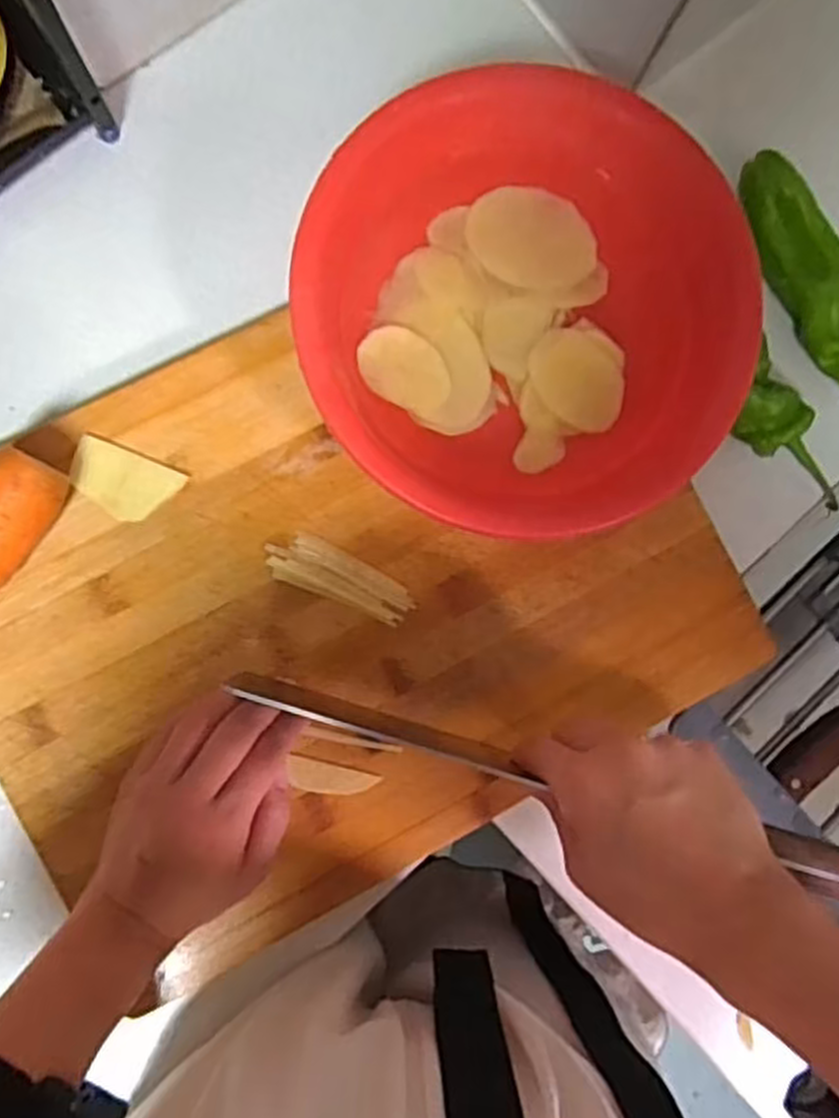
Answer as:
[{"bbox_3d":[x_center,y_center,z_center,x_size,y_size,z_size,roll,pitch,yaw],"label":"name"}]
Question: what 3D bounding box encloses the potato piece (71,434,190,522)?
[{"bbox_3d":[-0.162,-0.041,0.436,0.057,0.004,0.035,22,85,-3],"label":"potato piece"}]

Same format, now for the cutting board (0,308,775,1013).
[{"bbox_3d":[-0.044,0.020,0.452,0.404,0.016,0.307,-27,89,-6],"label":"cutting board"}]

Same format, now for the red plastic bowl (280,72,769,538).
[{"bbox_3d":[0.053,-0.124,0.426,0.220,0.078,0.221,0,86,-5],"label":"red plastic bowl"}]

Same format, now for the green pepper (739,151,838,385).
[{"bbox_3d":[0.239,-0.147,0.470,0.037,0.032,0.187,-32,91,-6],"label":"green pepper"}]

